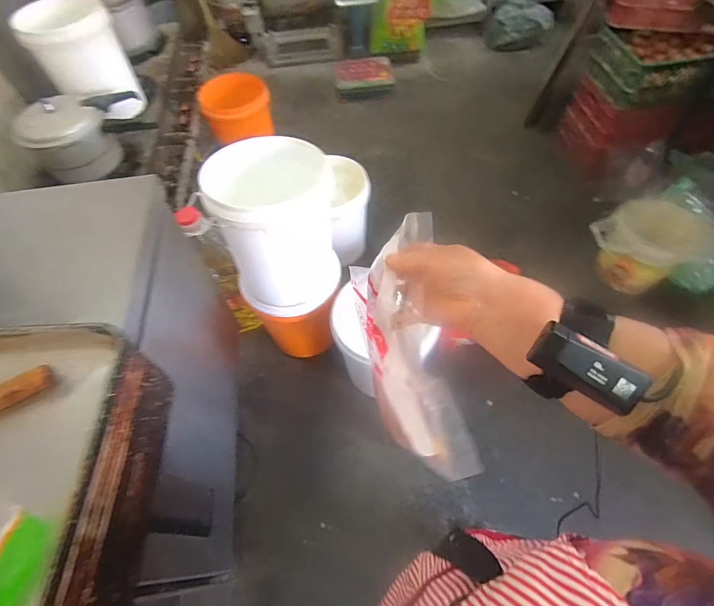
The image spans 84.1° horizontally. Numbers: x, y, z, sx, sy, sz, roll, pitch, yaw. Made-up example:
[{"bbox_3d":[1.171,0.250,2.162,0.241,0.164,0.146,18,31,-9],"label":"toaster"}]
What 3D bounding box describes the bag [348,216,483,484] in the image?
[{"bbox_3d":[0.054,0.045,0.384,0.081,0.047,0.238,-14,87,-6],"label":"bag"}]

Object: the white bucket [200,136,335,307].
[{"bbox_3d":[-0.208,-0.193,1.028,0.262,0.360,0.256,-2,57,3],"label":"white bucket"}]

